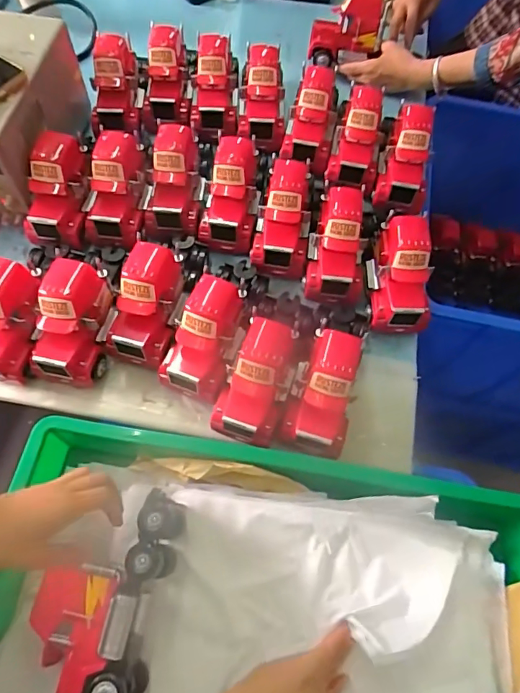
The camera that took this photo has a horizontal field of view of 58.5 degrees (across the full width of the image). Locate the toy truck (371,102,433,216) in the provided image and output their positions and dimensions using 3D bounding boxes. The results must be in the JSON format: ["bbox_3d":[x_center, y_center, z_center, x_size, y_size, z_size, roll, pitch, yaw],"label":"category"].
[{"bbox_3d":[0.210,-0.283,0.684,0.069,0.086,0.144,5,65,-1],"label":"toy truck"}]

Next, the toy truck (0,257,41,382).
[{"bbox_3d":[-0.296,-0.028,0.525,0.062,0.055,0.138,9,98,1],"label":"toy truck"}]

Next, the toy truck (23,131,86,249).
[{"bbox_3d":[-0.280,-0.211,0.617,0.078,0.058,0.146,4,93,-1],"label":"toy truck"}]

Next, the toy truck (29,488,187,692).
[{"bbox_3d":[-0.150,0.241,0.451,0.109,0.070,0.190,11,65,2],"label":"toy truck"}]

